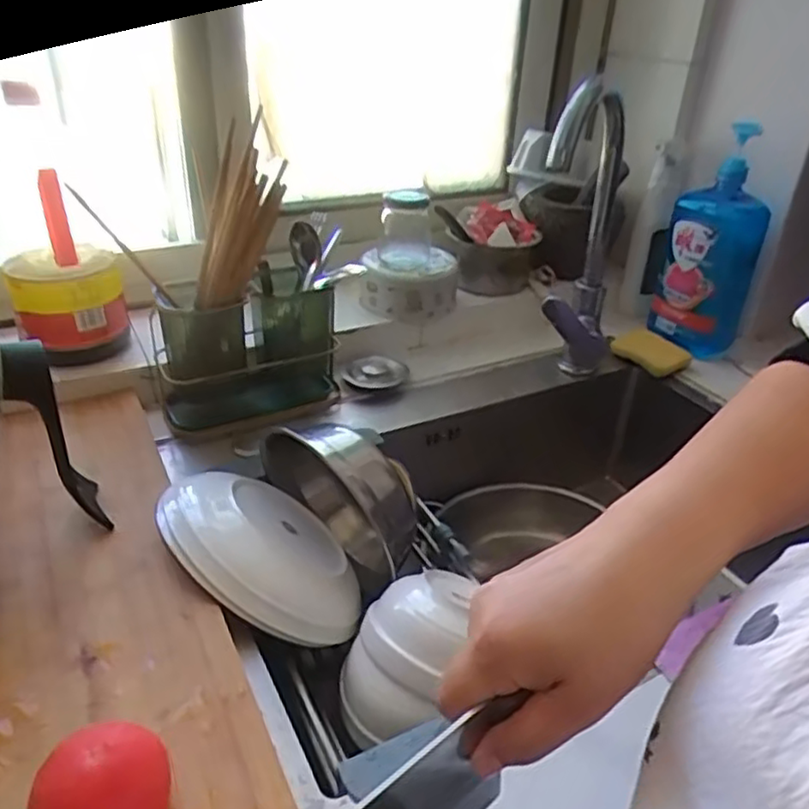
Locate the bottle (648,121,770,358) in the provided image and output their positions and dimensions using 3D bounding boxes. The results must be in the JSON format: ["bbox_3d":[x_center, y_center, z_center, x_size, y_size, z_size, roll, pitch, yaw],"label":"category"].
[{"bbox_3d":[0.392,-0.201,0.864,0.114,0.275,0.065,16,34,21],"label":"bottle"}]

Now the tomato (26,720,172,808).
[{"bbox_3d":[-0.157,0.205,0.352,0.064,0.055,0.055,-21,39,-34],"label":"tomato"}]

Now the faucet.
[{"bbox_3d":[0.196,-0.167,0.746,0.063,0.337,0.193,16,34,21],"label":"faucet"}]

